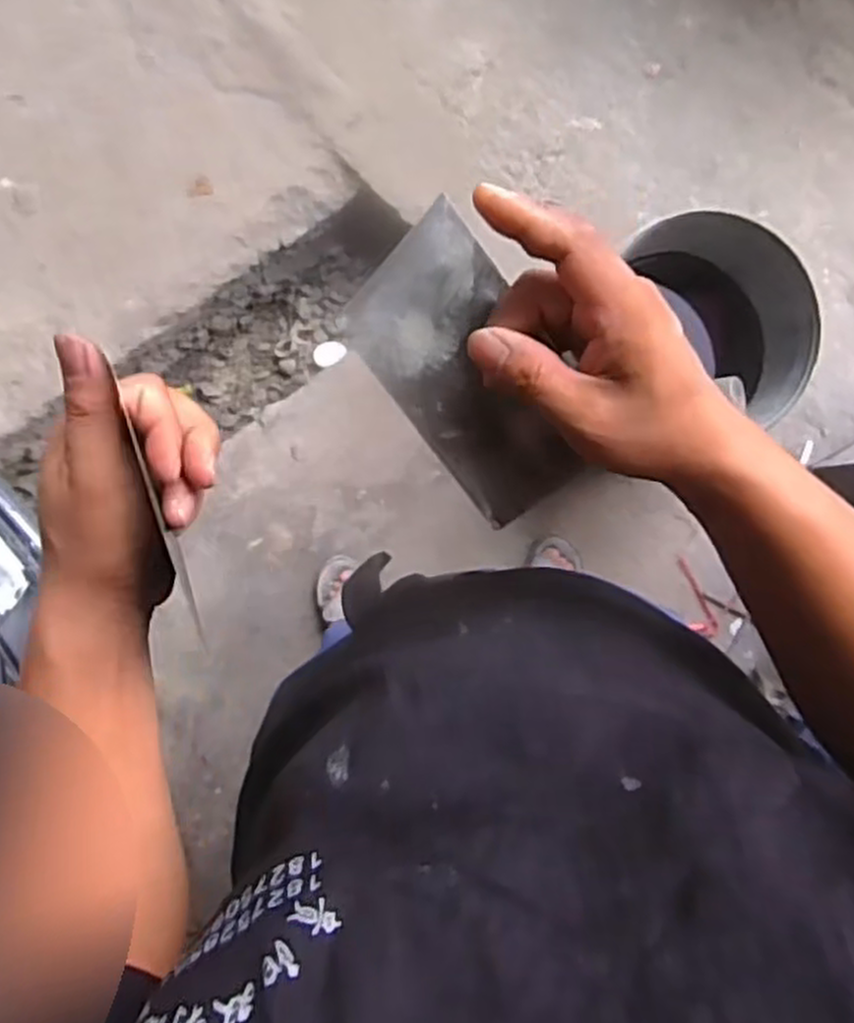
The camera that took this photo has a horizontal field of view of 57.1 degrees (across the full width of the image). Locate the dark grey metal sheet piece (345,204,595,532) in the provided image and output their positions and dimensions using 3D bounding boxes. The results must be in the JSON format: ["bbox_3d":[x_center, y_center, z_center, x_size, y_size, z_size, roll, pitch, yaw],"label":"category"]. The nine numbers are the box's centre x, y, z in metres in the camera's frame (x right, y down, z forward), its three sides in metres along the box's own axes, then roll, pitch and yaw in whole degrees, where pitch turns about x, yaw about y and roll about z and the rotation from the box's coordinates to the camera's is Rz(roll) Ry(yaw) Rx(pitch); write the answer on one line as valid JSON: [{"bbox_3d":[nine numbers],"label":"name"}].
[{"bbox_3d":[0.020,-0.063,0.359,0.071,0.006,0.131,-35,97,17],"label":"dark grey metal sheet piece"}]

